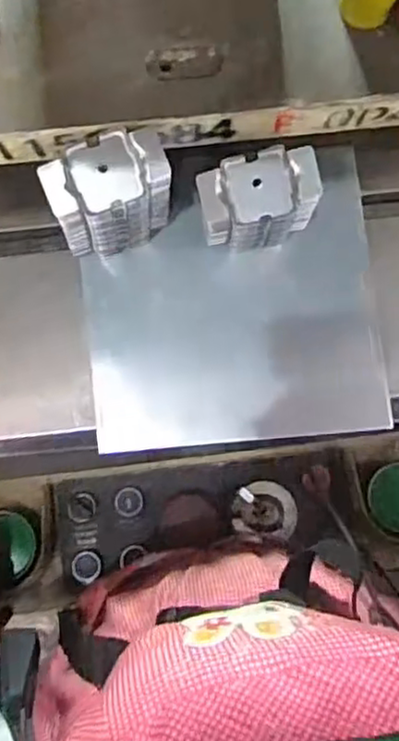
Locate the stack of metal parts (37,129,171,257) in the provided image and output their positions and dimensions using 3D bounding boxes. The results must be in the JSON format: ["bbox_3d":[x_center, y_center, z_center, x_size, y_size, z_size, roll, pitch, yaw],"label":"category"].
[{"bbox_3d":[-0.071,-0.138,0.556,0.090,0.140,0.051,-13,84,-5],"label":"stack of metal parts"}]

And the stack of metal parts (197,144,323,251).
[{"bbox_3d":[0.048,-0.138,0.575,0.101,0.121,0.053,-3,83,-4],"label":"stack of metal parts"}]

